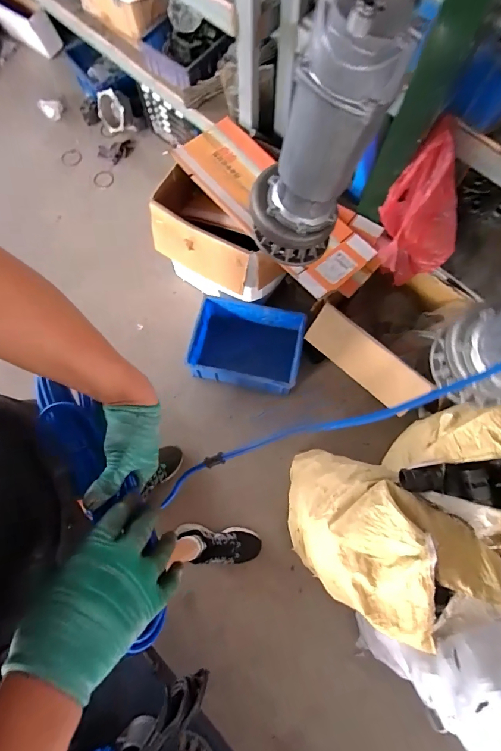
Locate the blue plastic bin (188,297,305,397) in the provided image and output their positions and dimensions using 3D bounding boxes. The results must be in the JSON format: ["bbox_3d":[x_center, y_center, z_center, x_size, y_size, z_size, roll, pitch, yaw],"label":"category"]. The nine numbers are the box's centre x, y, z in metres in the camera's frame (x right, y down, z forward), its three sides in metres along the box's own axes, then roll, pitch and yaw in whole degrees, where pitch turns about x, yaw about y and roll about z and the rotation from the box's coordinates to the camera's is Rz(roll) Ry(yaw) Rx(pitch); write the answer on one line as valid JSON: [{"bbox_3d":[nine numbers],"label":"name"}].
[{"bbox_3d":[-0.011,-0.108,1.373,0.390,0.198,0.315,12,74,3],"label":"blue plastic bin"}]

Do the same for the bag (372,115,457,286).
[{"bbox_3d":[0.464,-0.412,0.971,0.197,0.485,0.159,-41,57,-11],"label":"bag"}]

